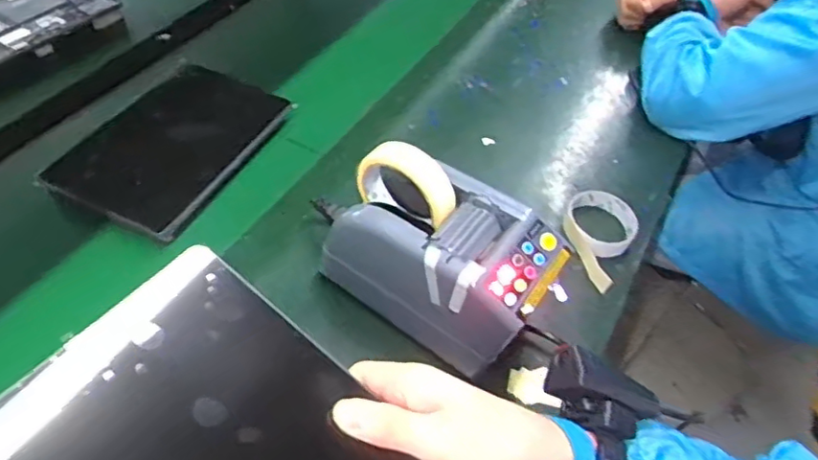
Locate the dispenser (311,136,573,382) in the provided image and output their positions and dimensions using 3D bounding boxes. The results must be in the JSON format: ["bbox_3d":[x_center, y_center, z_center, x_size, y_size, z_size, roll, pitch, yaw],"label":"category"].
[{"bbox_3d":[0.024,0.017,0.581,0.228,0.168,0.116,32,54,20],"label":"dispenser"}]

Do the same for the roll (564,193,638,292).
[{"bbox_3d":[0.219,0.009,0.717,0.086,0.029,0.133,18,51,10],"label":"roll"}]

